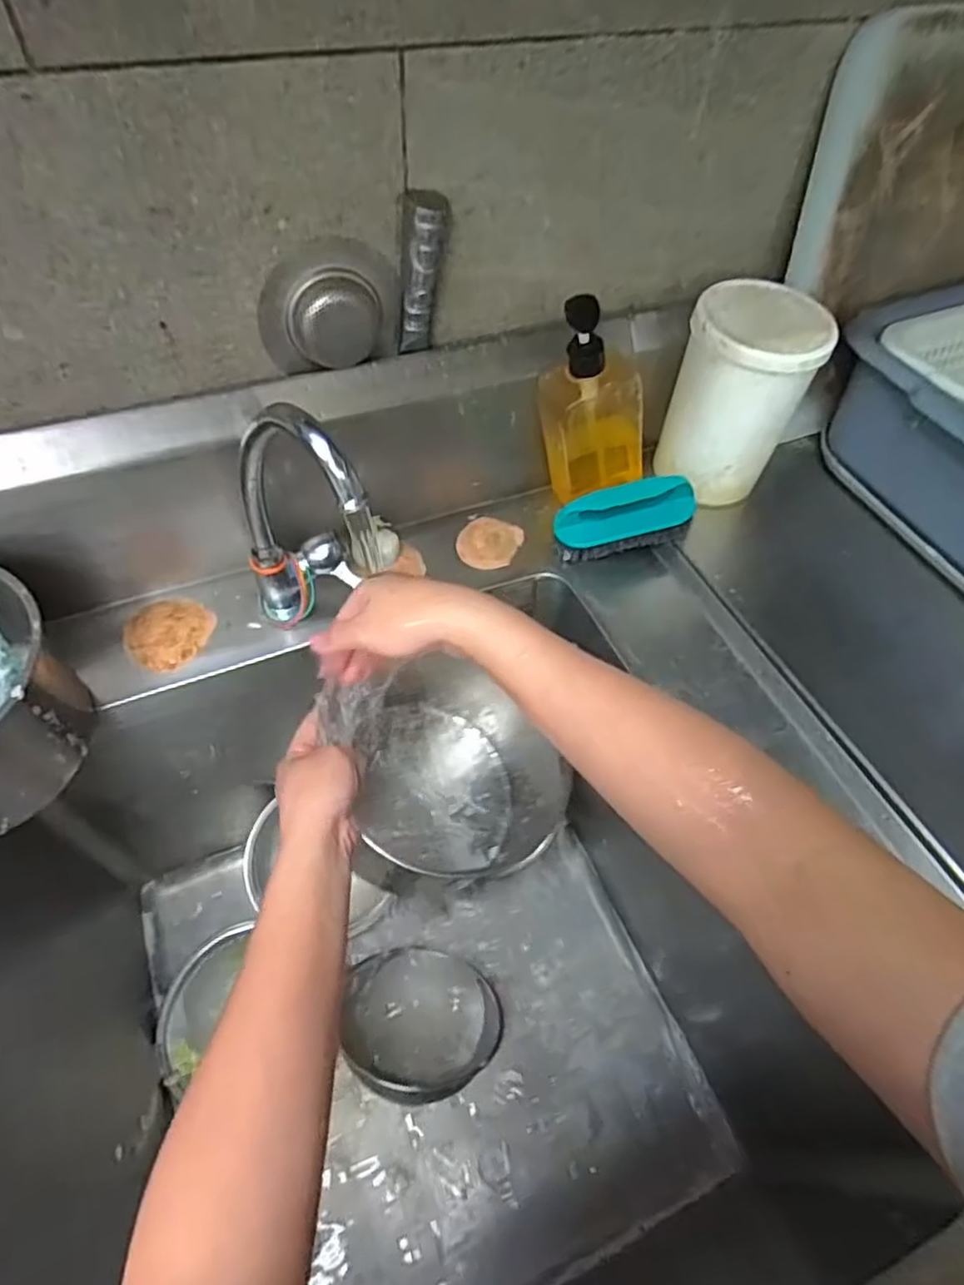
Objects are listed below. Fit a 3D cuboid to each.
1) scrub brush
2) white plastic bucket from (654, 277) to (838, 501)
[{"bbox_3d":[0.134,-0.120,0.631,0.130,0.062,0.033,-16,26,-4],"label":"scrub brush"},{"bbox_3d":[0.233,-0.224,0.616,0.110,0.165,0.103,2,54,-2],"label":"white plastic bucket"}]

